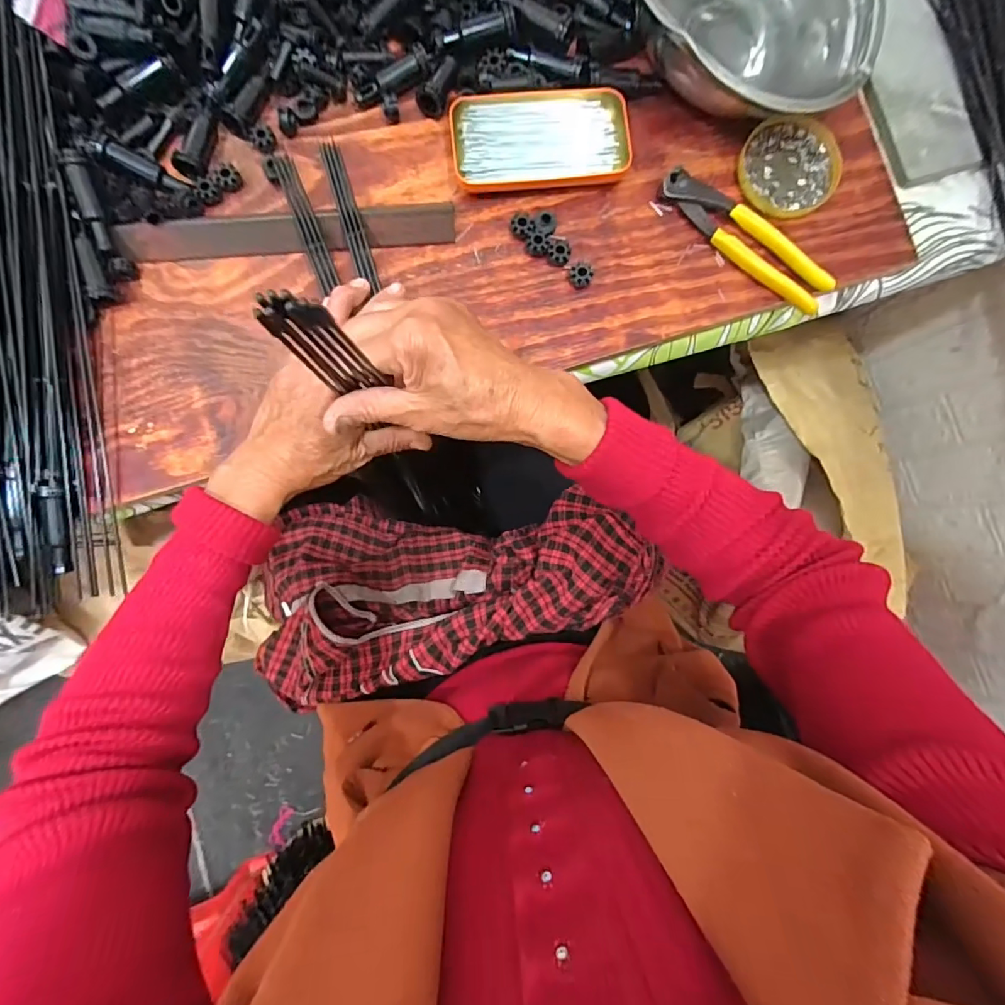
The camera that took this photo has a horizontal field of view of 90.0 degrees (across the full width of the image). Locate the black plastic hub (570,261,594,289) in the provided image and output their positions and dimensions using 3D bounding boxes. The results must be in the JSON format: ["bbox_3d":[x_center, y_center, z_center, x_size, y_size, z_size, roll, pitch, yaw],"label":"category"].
[{"bbox_3d":[0.065,-0.189,0.416,0.018,0.012,0.021,25,86,-4],"label":"black plastic hub"}]

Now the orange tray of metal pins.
[{"bbox_3d":[0.031,-0.303,0.416,0.143,0.014,0.073,-9,89,-5],"label":"orange tray of metal pins"}]

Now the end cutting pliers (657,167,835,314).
[{"bbox_3d":[0.205,-0.223,0.425,0.165,0.017,0.037,35,86,-3],"label":"end cutting pliers"}]

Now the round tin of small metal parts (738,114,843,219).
[{"bbox_3d":[0.246,-0.290,0.433,0.085,0.012,0.083,0,89,-5],"label":"round tin of small metal parts"}]

